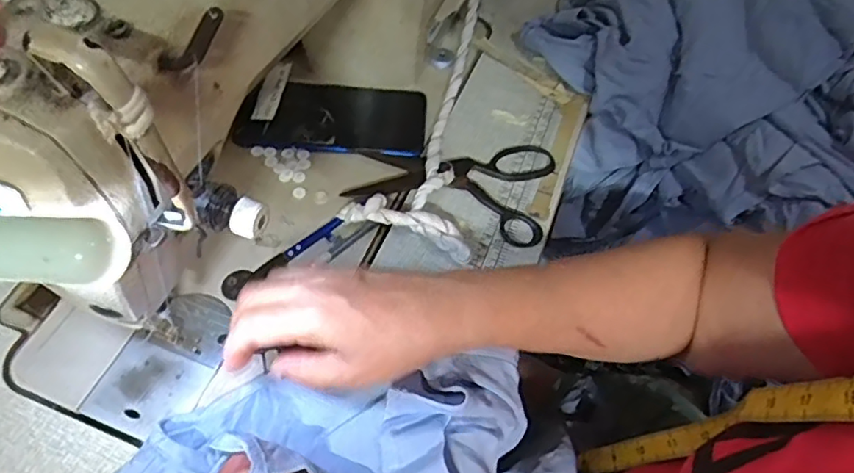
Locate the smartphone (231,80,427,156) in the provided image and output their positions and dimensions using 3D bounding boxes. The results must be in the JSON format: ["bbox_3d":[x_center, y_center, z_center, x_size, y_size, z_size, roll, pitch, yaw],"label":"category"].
[{"bbox_3d":[-0.078,-0.106,0.492,0.152,0.014,0.081,4,56,-1],"label":"smartphone"}]

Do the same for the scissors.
[{"bbox_3d":[0.022,-0.054,0.463,0.152,0.016,0.103,14,56,6],"label":"scissors"}]

